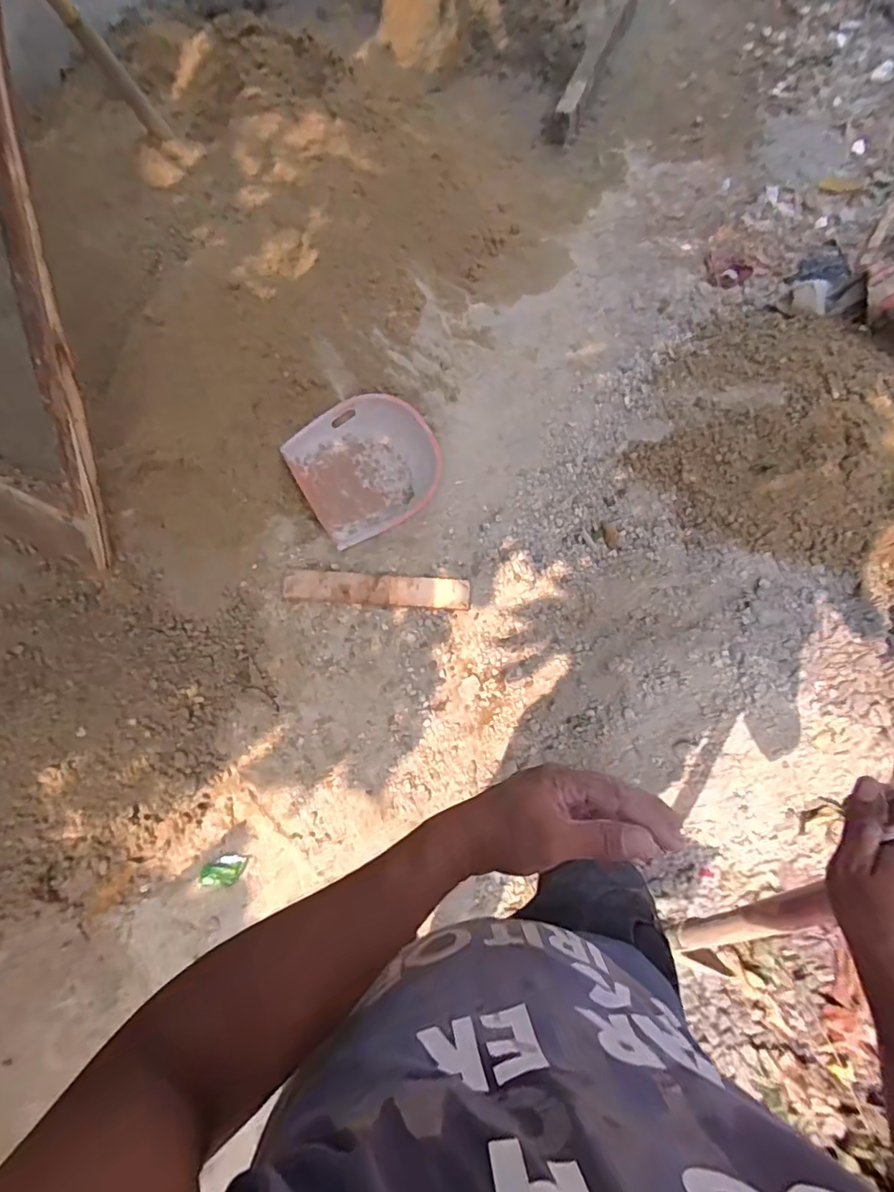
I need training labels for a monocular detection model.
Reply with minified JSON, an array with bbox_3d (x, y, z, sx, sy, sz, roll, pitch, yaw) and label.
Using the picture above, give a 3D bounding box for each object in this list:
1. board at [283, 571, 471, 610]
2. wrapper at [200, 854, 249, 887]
[{"bbox_3d":[-0.197,-0.018,1.553,0.516,0.017,0.082,3,69,1],"label":"board"},{"bbox_3d":[-0.528,0.646,1.299,0.097,0.022,0.062,1,69,0],"label":"wrapper"}]

